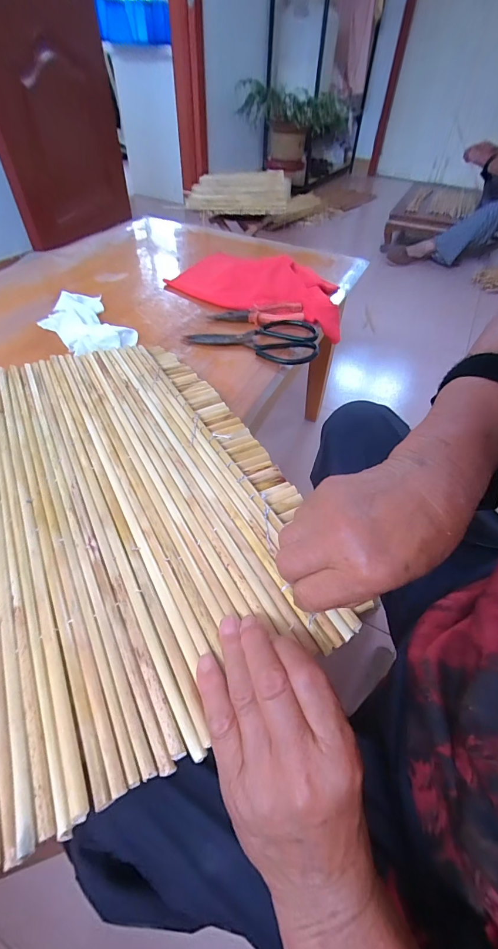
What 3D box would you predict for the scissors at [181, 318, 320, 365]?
[{"bbox_3d":[0.008,-0.214,0.557,0.198,0.012,0.105,11,48,8],"label":"scissors"}]

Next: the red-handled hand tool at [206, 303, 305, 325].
[{"bbox_3d":[0.013,-0.266,0.599,0.149,0.017,0.048,4,47,2],"label":"red-handled hand tool"}]

